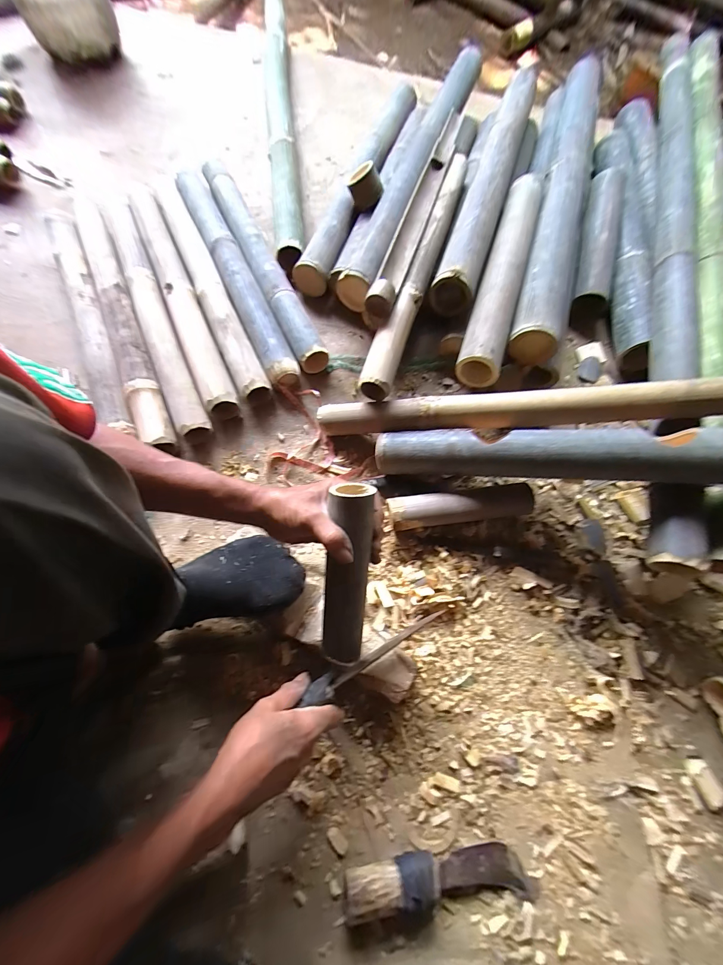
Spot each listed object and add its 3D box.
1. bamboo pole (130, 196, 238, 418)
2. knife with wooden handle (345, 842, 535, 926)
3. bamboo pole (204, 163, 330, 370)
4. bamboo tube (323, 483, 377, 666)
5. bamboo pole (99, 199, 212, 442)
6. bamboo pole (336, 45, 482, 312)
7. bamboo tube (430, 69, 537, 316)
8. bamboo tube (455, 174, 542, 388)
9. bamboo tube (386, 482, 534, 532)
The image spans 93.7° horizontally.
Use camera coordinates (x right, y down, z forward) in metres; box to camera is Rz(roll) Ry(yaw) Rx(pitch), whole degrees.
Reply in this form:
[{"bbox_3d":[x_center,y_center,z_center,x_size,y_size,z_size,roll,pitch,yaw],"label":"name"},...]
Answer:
[{"bbox_3d":[-0.384,-0.396,0.712,0.063,0.067,0.621,-24,74,-10],"label":"bamboo pole"},{"bbox_3d":[0.103,0.498,0.420,0.246,0.039,0.057,1,70,-2],"label":"knife with wooden handle"},{"bbox_3d":[-0.224,-0.495,0.758,0.070,0.068,0.619,-23,74,-10],"label":"bamboo pole"},{"bbox_3d":[-0.019,0.116,0.410,0.051,0.048,0.229,5,105,-1],"label":"bamboo tube"},{"bbox_3d":[-0.434,-0.361,0.701,0.059,0.057,0.662,-24,74,-10],"label":"bamboo pole"},{"bbox_3d":[0.123,-0.728,0.778,0.072,0.071,0.867,19,71,4],"label":"bamboo pole"},{"bbox_3d":[0.284,-0.668,0.753,0.085,0.096,0.708,19,71,4],"label":"bamboo tube"},{"bbox_3d":[0.279,-0.416,0.667,0.071,0.067,0.509,18,71,4],"label":"bamboo tube"},{"bbox_3d":[0.163,0.042,0.570,0.237,0.059,0.060,-6,71,-4],"label":"bamboo tube"}]

